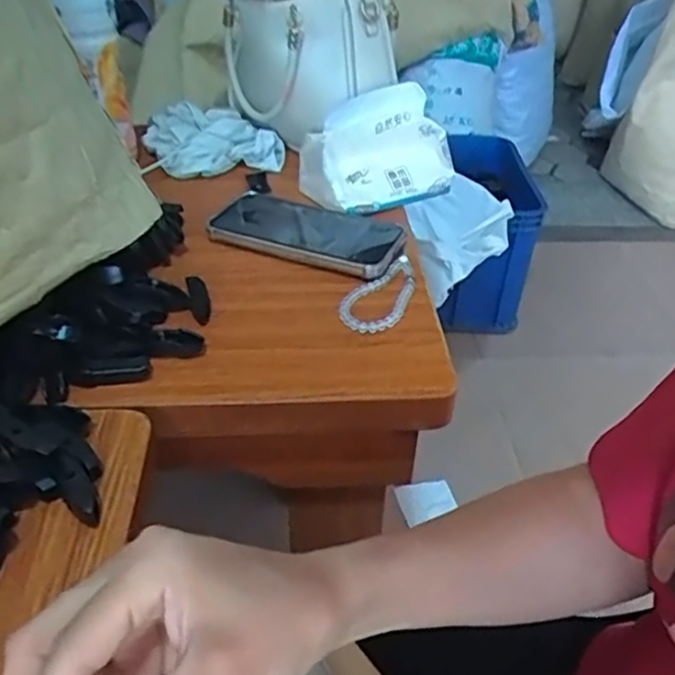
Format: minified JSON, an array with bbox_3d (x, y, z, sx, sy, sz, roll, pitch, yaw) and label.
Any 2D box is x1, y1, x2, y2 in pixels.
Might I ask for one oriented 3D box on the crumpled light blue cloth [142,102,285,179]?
[{"bbox_3d":[-0.137,-0.218,0.738,0.150,0.041,0.101,-6,38,-9],"label":"crumpled light blue cloth"}]

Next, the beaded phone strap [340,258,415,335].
[{"bbox_3d":[0.036,-0.036,0.539,0.048,0.011,0.103,13,39,15],"label":"beaded phone strap"}]

